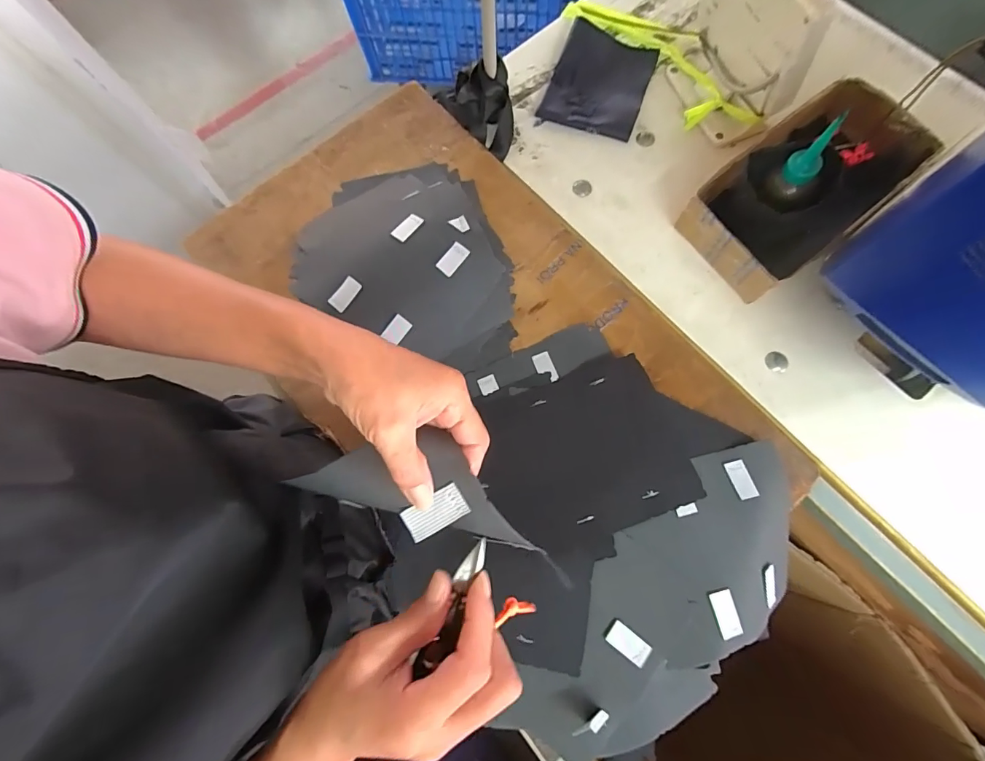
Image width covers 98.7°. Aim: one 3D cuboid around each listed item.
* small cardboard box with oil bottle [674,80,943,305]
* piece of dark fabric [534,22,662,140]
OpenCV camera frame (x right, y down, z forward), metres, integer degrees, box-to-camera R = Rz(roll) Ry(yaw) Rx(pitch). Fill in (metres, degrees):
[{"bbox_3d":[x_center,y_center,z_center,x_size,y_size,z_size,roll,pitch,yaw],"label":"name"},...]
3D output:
[{"bbox_3d":[0.362,-0.238,0.470,0.285,0.131,0.140,-39,76,-9],"label":"small cardboard box with oil bottle"},{"bbox_3d":[0.148,-0.412,0.580,0.125,0.014,0.161,19,76,9],"label":"piece of dark fabric"}]

